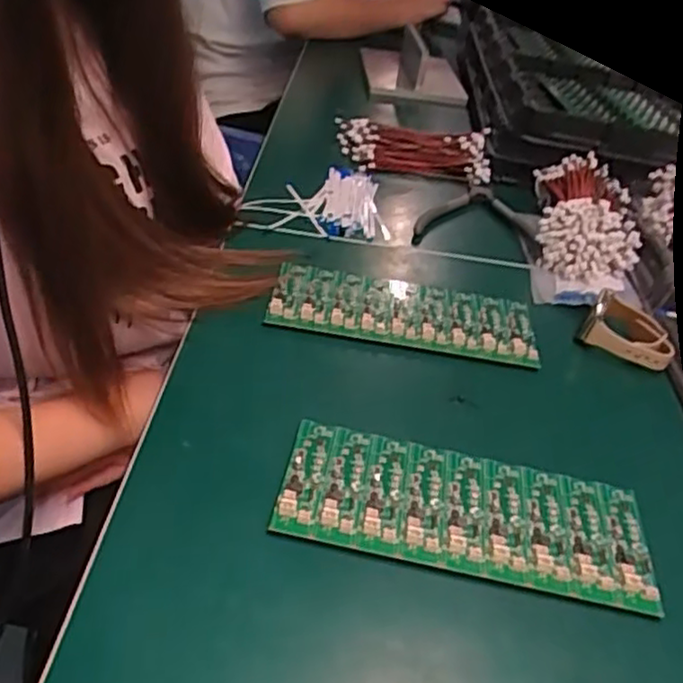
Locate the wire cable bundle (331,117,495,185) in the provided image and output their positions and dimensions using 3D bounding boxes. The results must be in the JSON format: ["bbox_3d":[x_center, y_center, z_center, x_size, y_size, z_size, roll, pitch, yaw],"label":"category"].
[{"bbox_3d":[0.078,-0.208,0.766,0.165,0.023,0.094,5,36,-3],"label":"wire cable bundle"}]

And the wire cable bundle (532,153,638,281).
[{"bbox_3d":[0.222,-0.117,0.646,0.085,0.052,0.170,12,36,6],"label":"wire cable bundle"}]

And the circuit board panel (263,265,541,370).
[{"bbox_3d":[0.045,-0.022,0.520,0.190,0.006,0.080,10,36,3],"label":"circuit board panel"}]

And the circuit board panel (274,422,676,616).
[{"bbox_3d":[0.065,0.089,0.379,0.192,0.006,0.081,11,36,4],"label":"circuit board panel"}]

